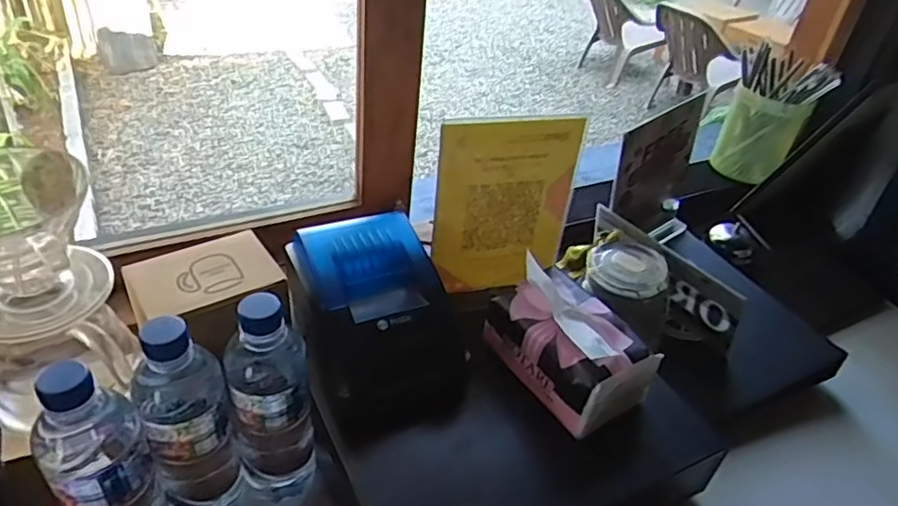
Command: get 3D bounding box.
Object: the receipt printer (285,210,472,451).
[{"bbox_3d":[-0.067,0.066,0.570,0.123,0.128,0.170,-12,41,-24],"label":"receipt printer"}]

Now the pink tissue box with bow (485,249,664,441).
[{"bbox_3d":[0.113,0.078,0.570,0.087,0.088,0.141,-22,46,-33],"label":"pink tissue box with bow"}]

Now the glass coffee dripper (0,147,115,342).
[{"bbox_3d":[-0.309,0.002,0.447,0.091,0.112,0.107,-1,38,-10],"label":"glass coffee dripper"}]

